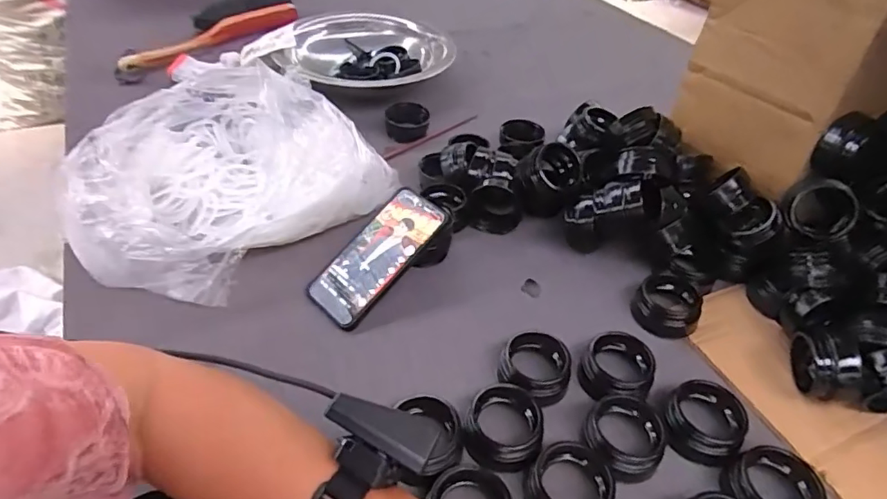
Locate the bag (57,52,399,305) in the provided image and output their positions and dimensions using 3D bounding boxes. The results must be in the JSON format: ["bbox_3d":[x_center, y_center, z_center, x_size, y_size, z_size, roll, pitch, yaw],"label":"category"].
[{"bbox_3d":[-0.256,-0.103,0.604,0.269,0.152,0.306,29,48,25],"label":"bag"}]

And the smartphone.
[{"bbox_3d":[-0.070,0.006,0.558,0.072,0.013,0.159,36,78,31],"label":"smartphone"}]

